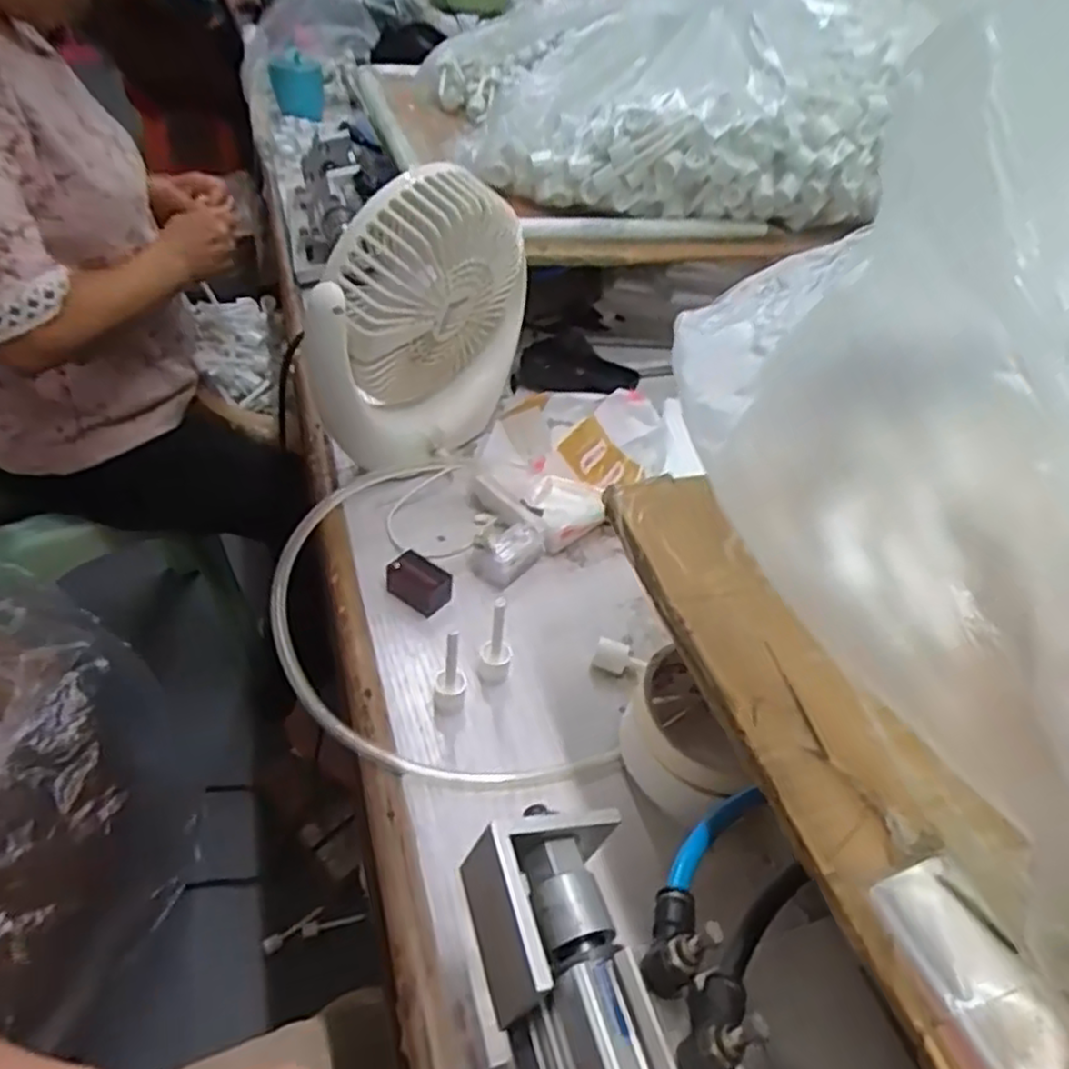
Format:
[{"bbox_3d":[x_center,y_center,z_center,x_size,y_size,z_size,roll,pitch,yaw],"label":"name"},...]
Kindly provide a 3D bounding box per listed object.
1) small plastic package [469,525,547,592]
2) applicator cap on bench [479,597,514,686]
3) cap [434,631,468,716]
[{"bbox_3d":[-0.016,0.012,0.509,0.028,0.026,0.048,35,49,27],"label":"small plastic package"},{"bbox_3d":[-0.021,0.061,0.426,0.019,0.065,0.017,4,42,-4],"label":"applicator cap on bench"},{"bbox_3d":[-0.047,0.081,0.412,0.018,0.052,0.018,4,42,-4],"label":"cap"}]

